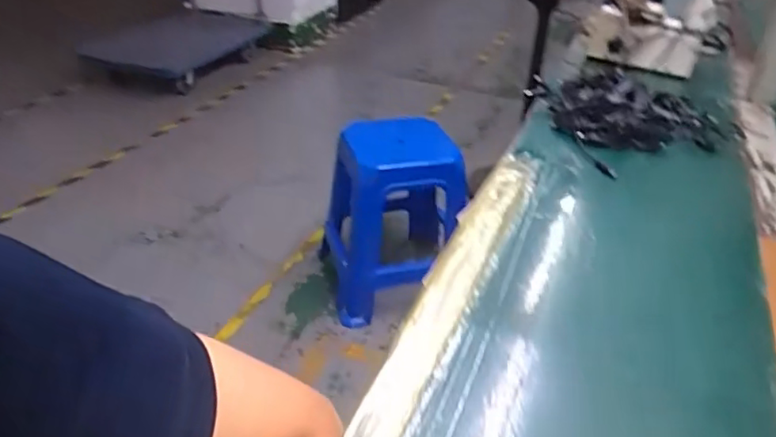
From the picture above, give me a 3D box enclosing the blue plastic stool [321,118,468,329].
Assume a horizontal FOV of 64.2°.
[{"bbox_3d":[0.002,-0.019,1.666,0.343,0.435,0.327,2,33,-2],"label":"blue plastic stool"}]

